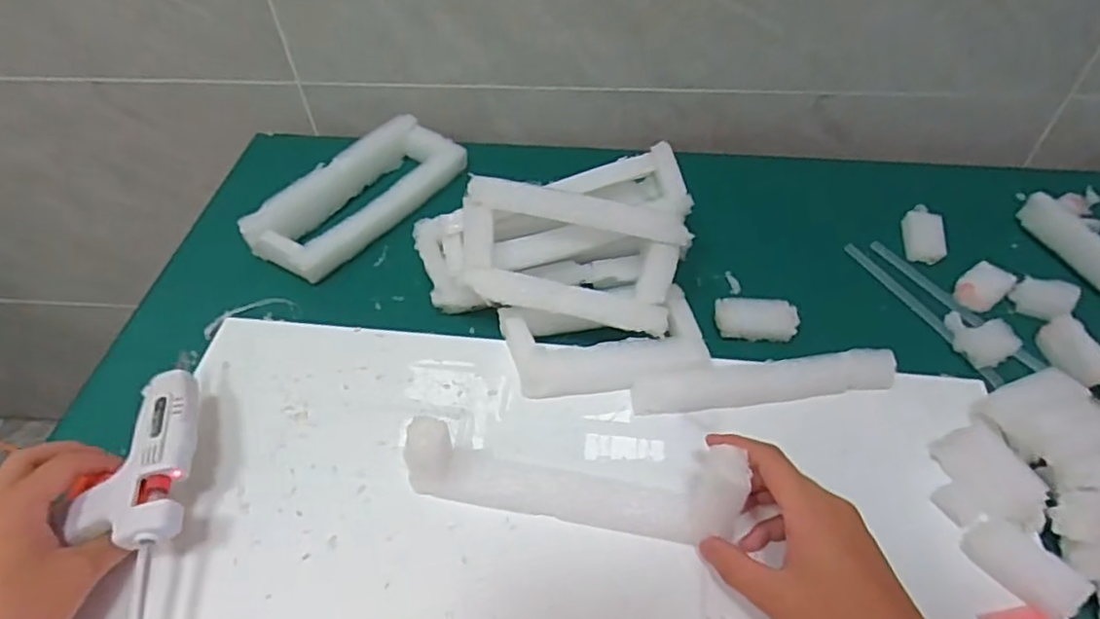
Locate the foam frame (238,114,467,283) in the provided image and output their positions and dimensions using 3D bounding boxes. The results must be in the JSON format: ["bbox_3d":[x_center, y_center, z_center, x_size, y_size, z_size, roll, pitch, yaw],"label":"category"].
[{"bbox_3d":[-0.183,-0.111,0.627,0.098,0.037,0.212,34,59,26],"label":"foam frame"}]

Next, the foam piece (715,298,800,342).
[{"bbox_3d":[0.165,0.008,0.525,0.062,0.020,0.028,6,51,7],"label":"foam piece"}]

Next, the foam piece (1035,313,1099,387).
[{"bbox_3d":[0.394,0.032,0.492,0.019,0.029,0.057,-8,51,-5],"label":"foam piece"}]

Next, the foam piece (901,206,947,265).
[{"bbox_3d":[0.335,-0.068,0.586,0.030,0.015,0.061,8,51,8],"label":"foam piece"}]

